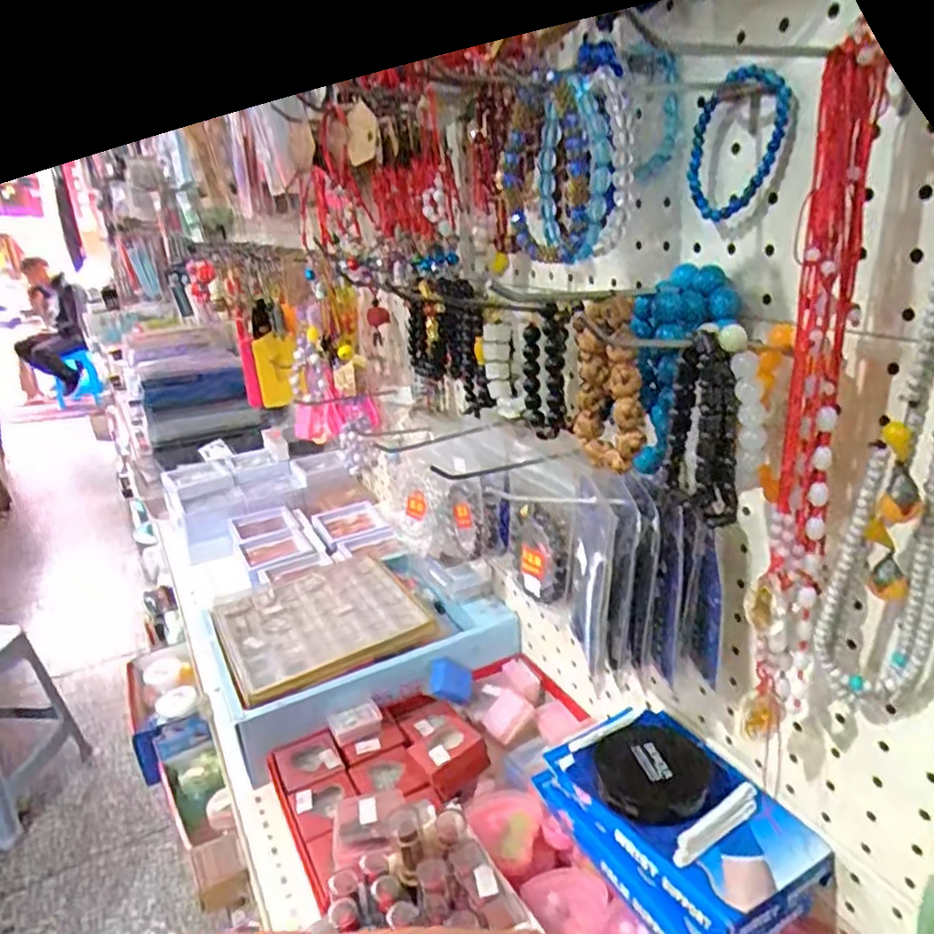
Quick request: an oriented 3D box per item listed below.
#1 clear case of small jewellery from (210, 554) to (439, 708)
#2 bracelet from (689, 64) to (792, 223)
[{"bbox_3d":[-0.156,0.154,0.720,0.190,0.023,0.186,-14,24,-25],"label":"clear case of small jewellery"},{"bbox_3d":[0.134,-0.164,0.348,0.008,0.071,0.052,-18,61,-28],"label":"bracelet"}]

